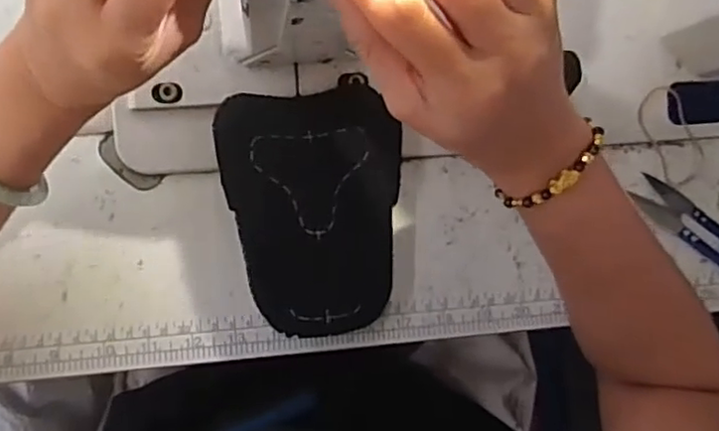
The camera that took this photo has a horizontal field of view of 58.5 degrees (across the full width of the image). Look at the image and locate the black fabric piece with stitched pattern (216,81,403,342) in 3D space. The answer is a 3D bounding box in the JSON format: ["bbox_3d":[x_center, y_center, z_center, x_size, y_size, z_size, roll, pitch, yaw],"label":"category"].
[{"bbox_3d":[-0.026,-0.001,0.387,0.105,0.026,0.140,-4,85,-7],"label":"black fabric piece with stitched pattern"}]

